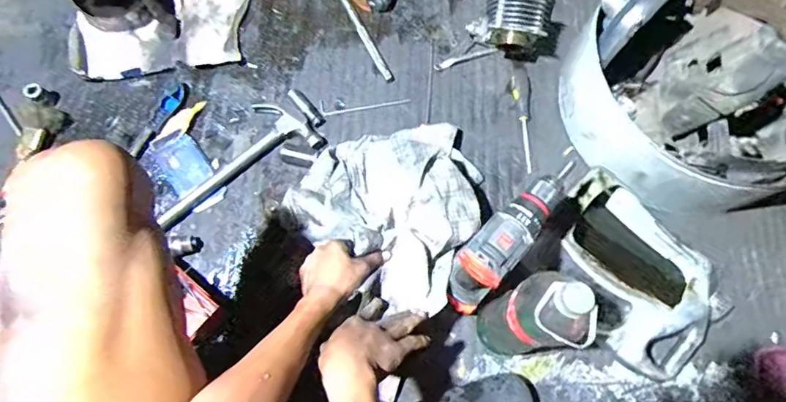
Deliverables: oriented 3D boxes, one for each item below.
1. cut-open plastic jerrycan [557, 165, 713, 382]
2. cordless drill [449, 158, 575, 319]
[{"bbox_3d":[0.353,0.118,0.751,0.203,0.138,0.285,-41,78,-16],"label":"cut-open plastic jerrycan"},{"bbox_3d":[0.146,0.049,0.654,0.068,0.197,0.183,35,72,9],"label":"cordless drill"}]

